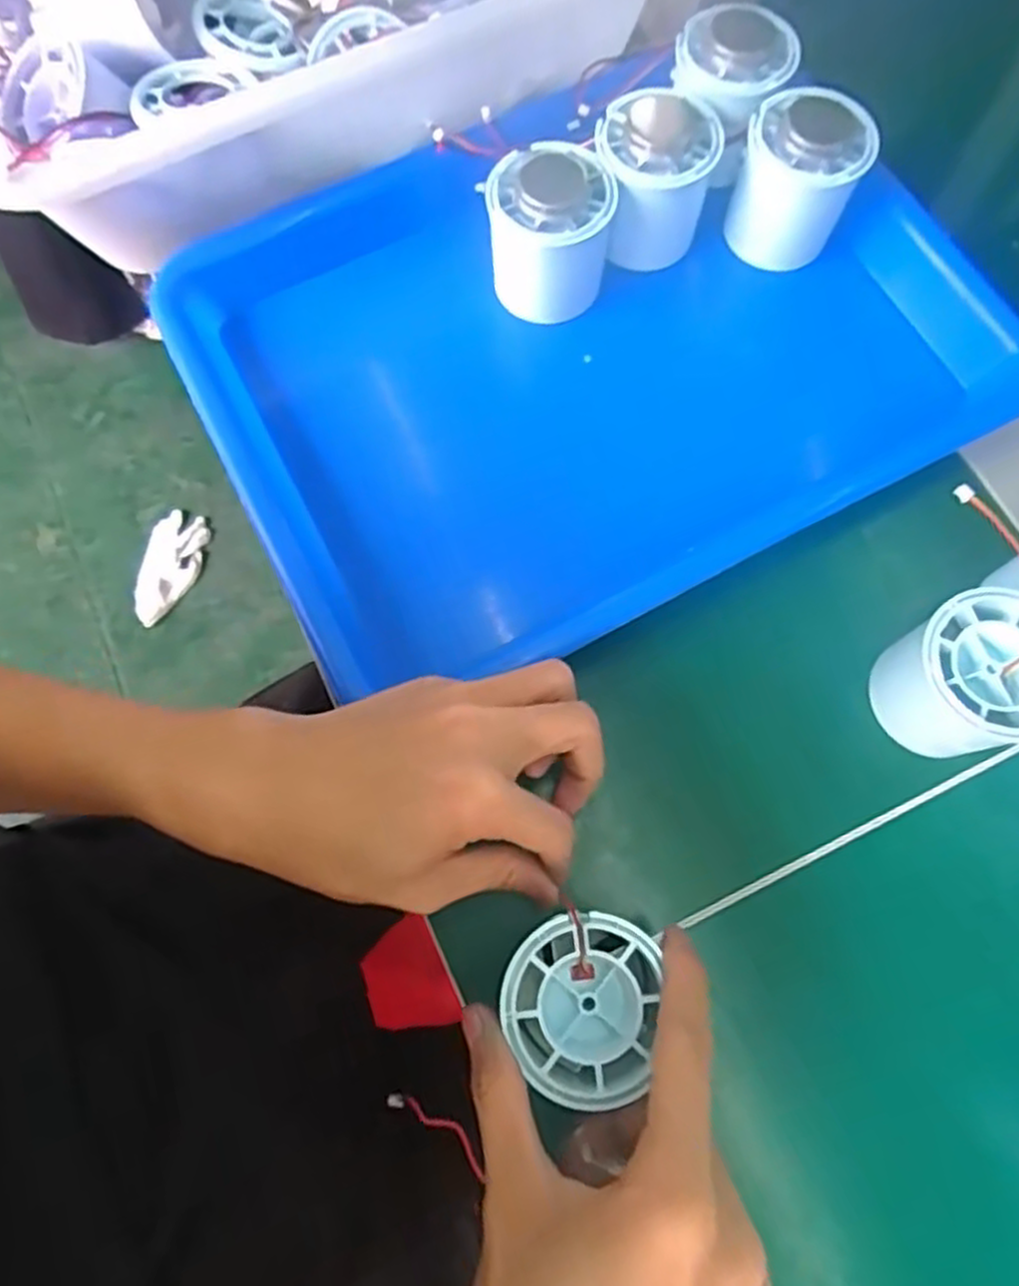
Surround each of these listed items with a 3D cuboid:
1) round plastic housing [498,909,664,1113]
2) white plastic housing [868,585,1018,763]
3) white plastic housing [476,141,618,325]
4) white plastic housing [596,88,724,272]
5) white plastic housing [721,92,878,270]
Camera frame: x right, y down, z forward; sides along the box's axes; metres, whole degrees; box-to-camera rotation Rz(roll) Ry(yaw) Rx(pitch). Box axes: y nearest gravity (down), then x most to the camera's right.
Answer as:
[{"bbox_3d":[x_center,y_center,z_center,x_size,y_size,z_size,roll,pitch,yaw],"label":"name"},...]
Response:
[{"bbox_3d":[0.022,0.116,0.248,0.048,0.020,0.055,5,73,1],"label":"round plastic housing"},{"bbox_3d":[0.175,0.015,0.298,0.050,0.061,0.052,0,73,0],"label":"white plastic housing"},{"bbox_3d":[0.017,-0.182,0.349,0.056,0.054,0.059,13,73,4],"label":"white plastic housing"},{"bbox_3d":[0.067,-0.217,0.359,0.053,0.057,0.060,10,73,3],"label":"white plastic housing"},{"bbox_3d":[0.133,-0.213,0.358,0.054,0.054,0.053,24,74,7],"label":"white plastic housing"}]

